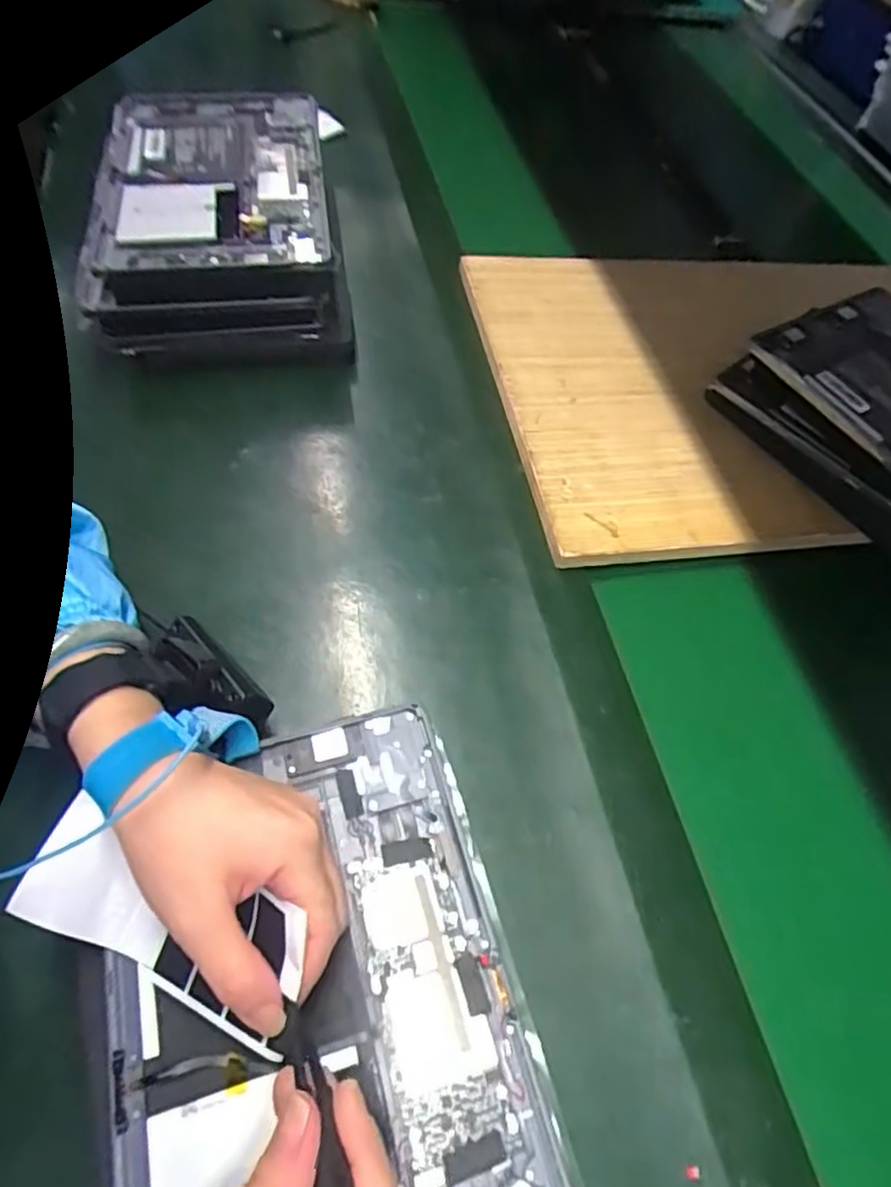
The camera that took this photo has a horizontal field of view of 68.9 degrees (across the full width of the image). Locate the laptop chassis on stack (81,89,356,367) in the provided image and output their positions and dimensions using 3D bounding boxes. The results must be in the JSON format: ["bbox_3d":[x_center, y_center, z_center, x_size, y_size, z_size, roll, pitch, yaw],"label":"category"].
[{"bbox_3d":[-0.198,-0.331,0.582,0.199,0.089,0.292,-7,59,-6],"label":"laptop chassis on stack"}]

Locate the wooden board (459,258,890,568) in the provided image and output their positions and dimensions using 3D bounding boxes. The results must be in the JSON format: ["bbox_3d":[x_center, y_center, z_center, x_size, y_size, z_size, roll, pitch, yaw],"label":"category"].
[{"bbox_3d":[0.389,-0.199,0.585,0.709,0.025,0.341,-5,59,-12],"label":"wooden board"}]

